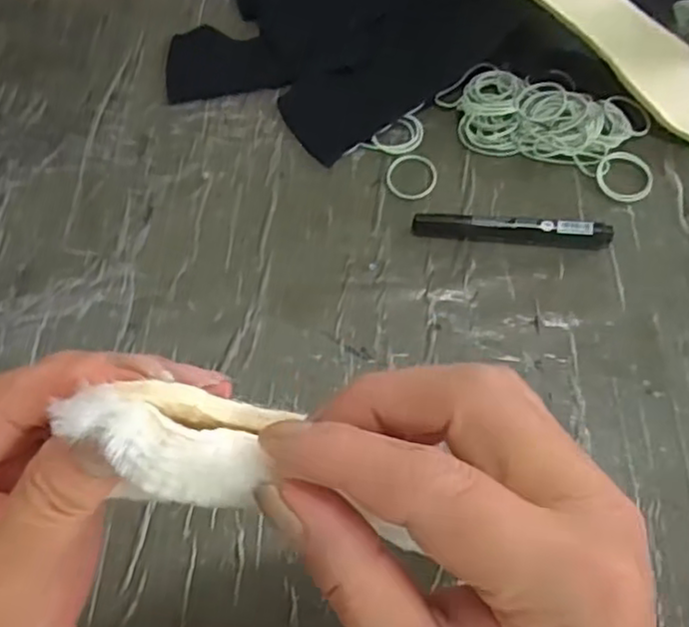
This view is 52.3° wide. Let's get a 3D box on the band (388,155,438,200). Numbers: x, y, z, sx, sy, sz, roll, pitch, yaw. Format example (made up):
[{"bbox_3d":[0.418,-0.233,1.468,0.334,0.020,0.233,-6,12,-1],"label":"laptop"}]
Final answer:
[{"bbox_3d":[0.054,-0.110,0.565,0.040,0.005,0.043,-1,62,1],"label":"band"}]

